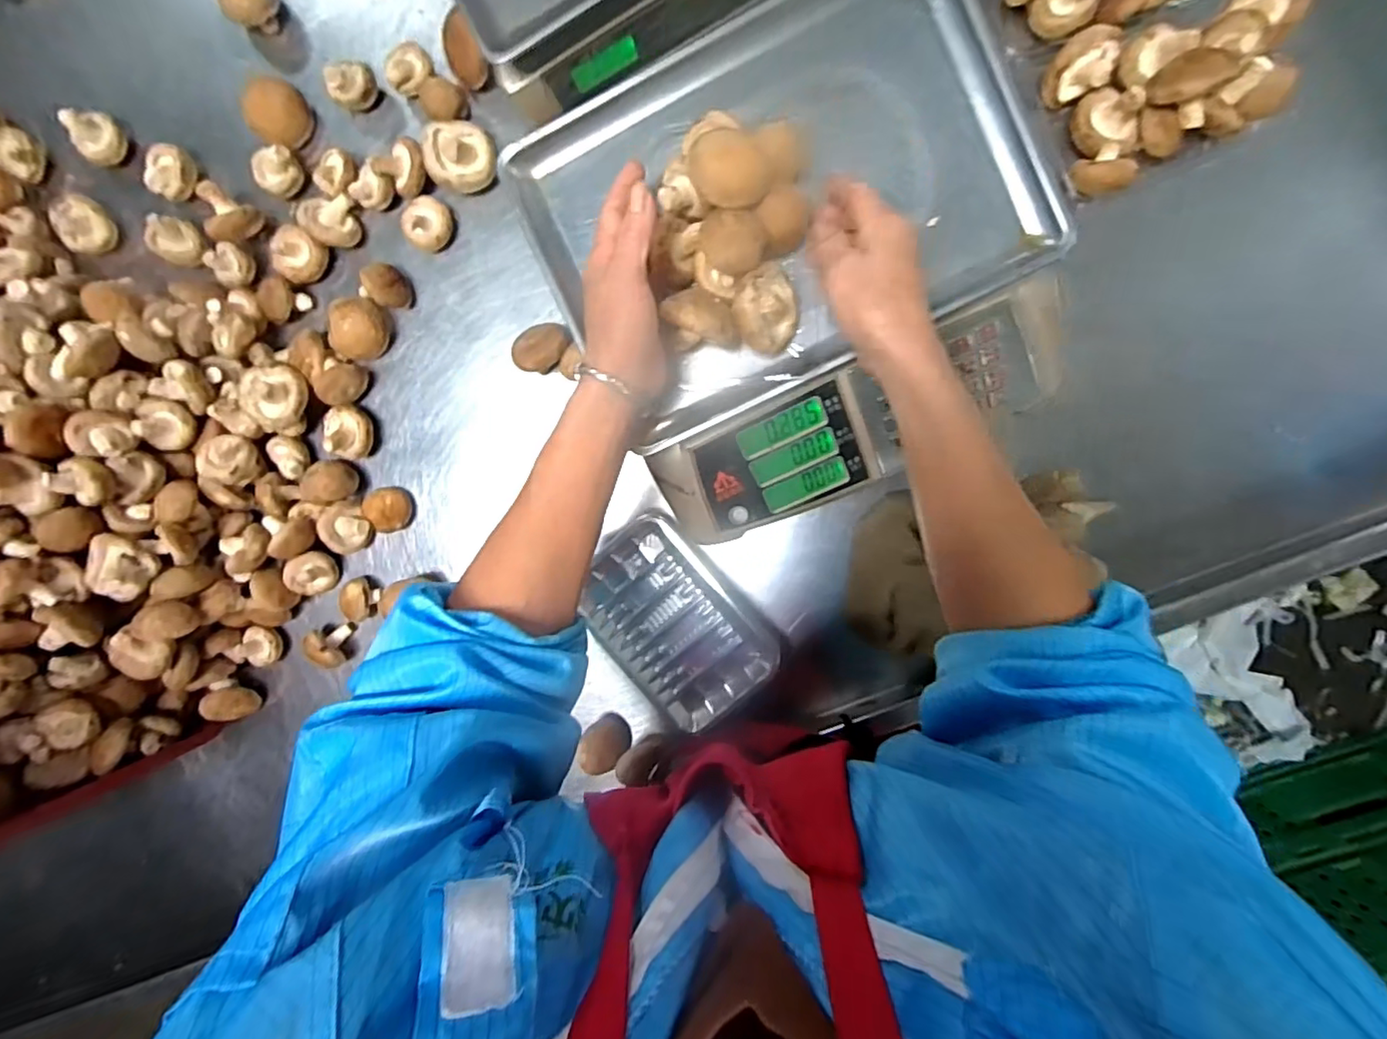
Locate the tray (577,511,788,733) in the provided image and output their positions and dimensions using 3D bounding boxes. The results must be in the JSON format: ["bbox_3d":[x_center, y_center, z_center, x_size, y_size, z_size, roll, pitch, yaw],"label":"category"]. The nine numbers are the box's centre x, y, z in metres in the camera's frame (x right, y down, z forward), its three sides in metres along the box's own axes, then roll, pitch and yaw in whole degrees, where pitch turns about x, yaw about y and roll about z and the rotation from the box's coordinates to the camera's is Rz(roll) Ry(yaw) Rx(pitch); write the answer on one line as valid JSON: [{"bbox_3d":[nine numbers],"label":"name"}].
[{"bbox_3d":[-0.017,0.094,0.570,0.180,0.053,0.120,44,98,0],"label":"tray"}]

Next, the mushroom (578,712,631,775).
[{"bbox_3d":[-0.086,0.216,0.590,0.041,0.038,0.044,1,95,6],"label":"mushroom"}]

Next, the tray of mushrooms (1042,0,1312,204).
[{"bbox_3d":[0.378,-0.337,0.470,0.174,0.061,0.116,-17,93,7],"label":"tray of mushrooms"}]

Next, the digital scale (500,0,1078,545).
[{"bbox_3d":[0.081,-0.185,0.479,0.345,0.098,0.350,-27,92,8],"label":"digital scale"}]

